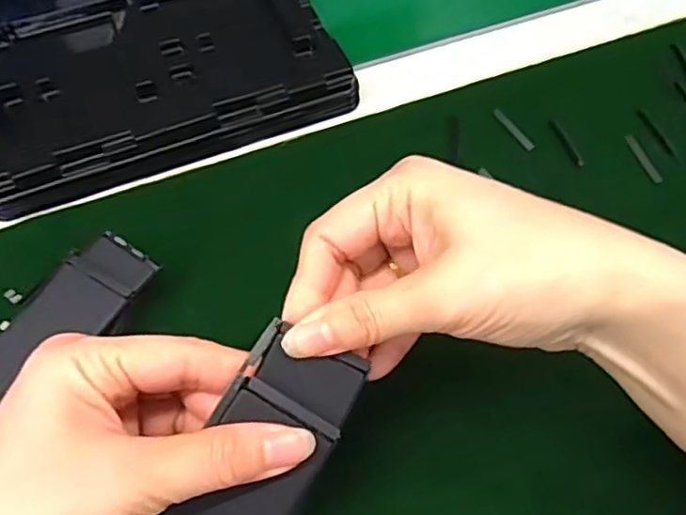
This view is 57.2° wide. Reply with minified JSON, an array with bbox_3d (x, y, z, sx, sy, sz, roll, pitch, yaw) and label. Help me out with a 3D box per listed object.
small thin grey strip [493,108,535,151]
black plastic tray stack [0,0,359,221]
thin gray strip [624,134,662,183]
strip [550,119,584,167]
[{"bbox_3d":[0.101,-0.076,0.371,0.006,0.004,0.038,-21,59,-11],"label":"small thin grey strip"},{"bbox_3d":[-0.138,-0.162,0.411,0.210,0.027,0.271,-20,59,-11],"label":"black plastic tray stack"},{"bbox_3d":[0.172,-0.056,0.358,0.006,0.004,0.038,-10,57,-4],"label":"thin gray strip"},{"bbox_3d":[0.130,-0.068,0.366,0.006,0.004,0.039,-13,58,-6],"label":"strip"}]

